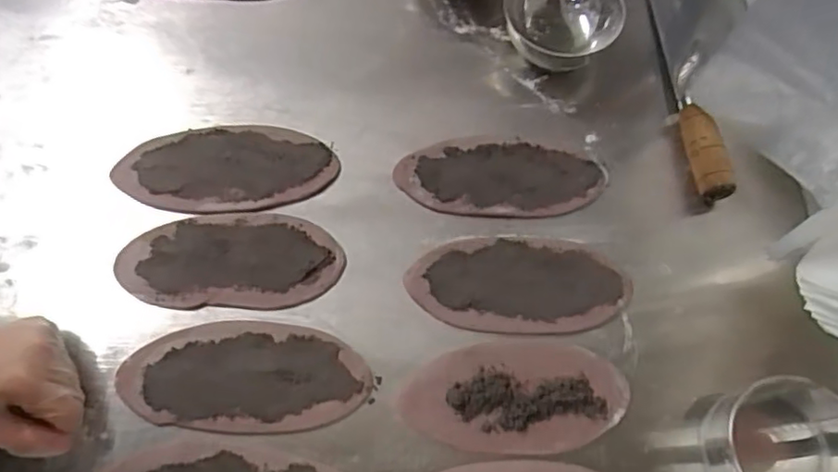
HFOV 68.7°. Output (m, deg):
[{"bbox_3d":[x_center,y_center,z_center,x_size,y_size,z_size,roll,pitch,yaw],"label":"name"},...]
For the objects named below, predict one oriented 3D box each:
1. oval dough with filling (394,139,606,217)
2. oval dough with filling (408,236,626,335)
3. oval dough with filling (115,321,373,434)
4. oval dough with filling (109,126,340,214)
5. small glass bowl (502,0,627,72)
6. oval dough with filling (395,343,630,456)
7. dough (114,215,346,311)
[{"bbox_3d":[0.074,-0.053,0.557,0.184,0.009,0.075,0,67,-2],"label":"oval dough with filling"},{"bbox_3d":[0.084,0.040,0.518,0.181,0.007,0.084,1,67,-2],"label":"oval dough with filling"},{"bbox_3d":[-0.136,0.110,0.484,0.188,0.006,0.083,2,67,-1],"label":"oval dough with filling"},{"bbox_3d":[-0.172,-0.061,0.551,0.189,0.006,0.084,0,67,-2],"label":"oval dough with filling"},{"bbox_3d":[0.136,-0.211,0.584,0.108,0.049,0.105,1,67,-2],"label":"small glass bowl"},{"bbox_3d":[0.074,0.126,0.481,0.173,0.010,0.082,-2,67,-3],"label":"oval dough with filling"},{"bbox_3d":[-0.158,0.021,0.517,0.181,0.005,0.080,1,67,-2],"label":"dough"}]

